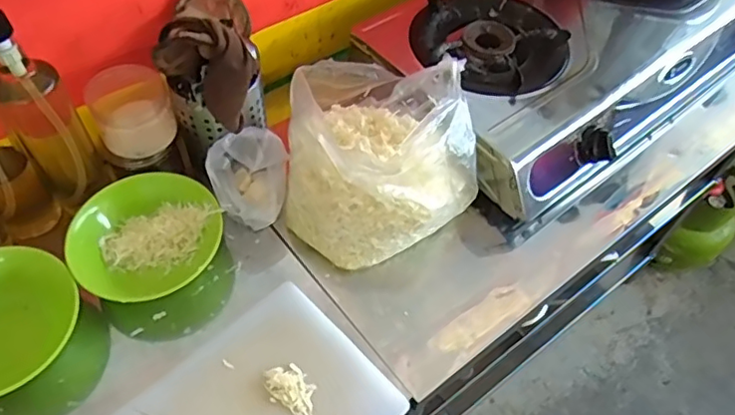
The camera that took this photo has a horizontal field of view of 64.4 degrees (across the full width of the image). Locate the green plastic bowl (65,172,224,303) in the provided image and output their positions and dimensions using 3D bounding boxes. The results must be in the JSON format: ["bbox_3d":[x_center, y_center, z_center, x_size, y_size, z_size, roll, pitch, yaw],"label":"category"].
[{"bbox_3d":[-0.257,0.040,0.676,0.159,0.078,0.142,2,54,-2],"label":"green plastic bowl"}]

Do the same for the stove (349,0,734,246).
[{"bbox_3d":[0.322,-0.271,0.918,0.627,0.150,0.377,-33,62,-24],"label":"stove"}]

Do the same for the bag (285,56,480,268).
[{"bbox_3d":[0.013,-0.063,0.702,0.218,0.163,0.181,-12,55,-12],"label":"bag"}]

